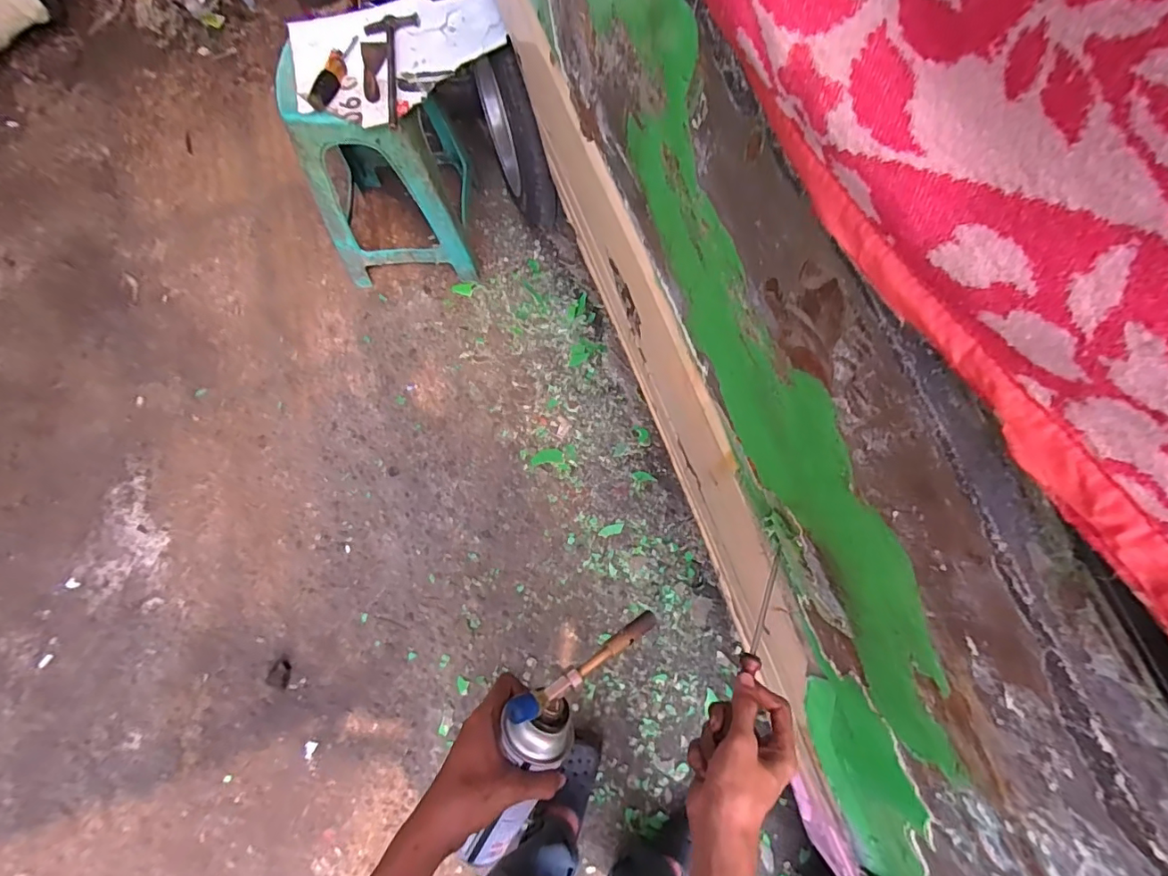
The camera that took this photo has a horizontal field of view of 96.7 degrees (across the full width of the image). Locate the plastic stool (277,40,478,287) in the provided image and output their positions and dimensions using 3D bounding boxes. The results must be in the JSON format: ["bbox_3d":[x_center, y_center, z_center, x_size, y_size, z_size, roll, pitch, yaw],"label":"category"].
[{"bbox_3d":[-0.457,-0.627,1.196,0.314,0.466,0.326,-3,72,2],"label":"plastic stool"}]

